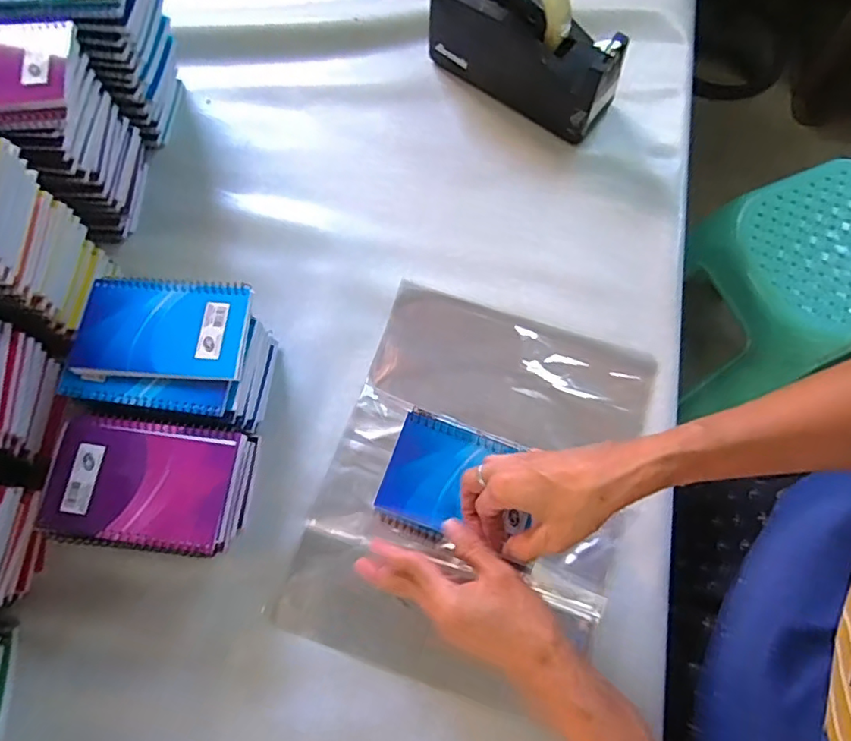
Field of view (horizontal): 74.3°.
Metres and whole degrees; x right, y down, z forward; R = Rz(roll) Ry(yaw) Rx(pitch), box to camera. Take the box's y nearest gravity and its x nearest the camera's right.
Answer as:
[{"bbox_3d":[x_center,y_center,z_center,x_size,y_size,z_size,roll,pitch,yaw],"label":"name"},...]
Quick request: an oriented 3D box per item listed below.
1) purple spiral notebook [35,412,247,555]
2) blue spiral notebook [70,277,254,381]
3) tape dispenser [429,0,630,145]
[{"bbox_3d":[-0.213,0.083,0.423,0.135,0.009,0.094,6,73,0],"label":"purple spiral notebook"},{"bbox_3d":[-0.212,-0.035,0.458,0.131,0.010,0.082,3,73,-1],"label":"blue spiral notebook"},{"bbox_3d":[0.104,-0.343,0.576,0.203,0.129,0.074,34,75,8],"label":"tape dispenser"}]

